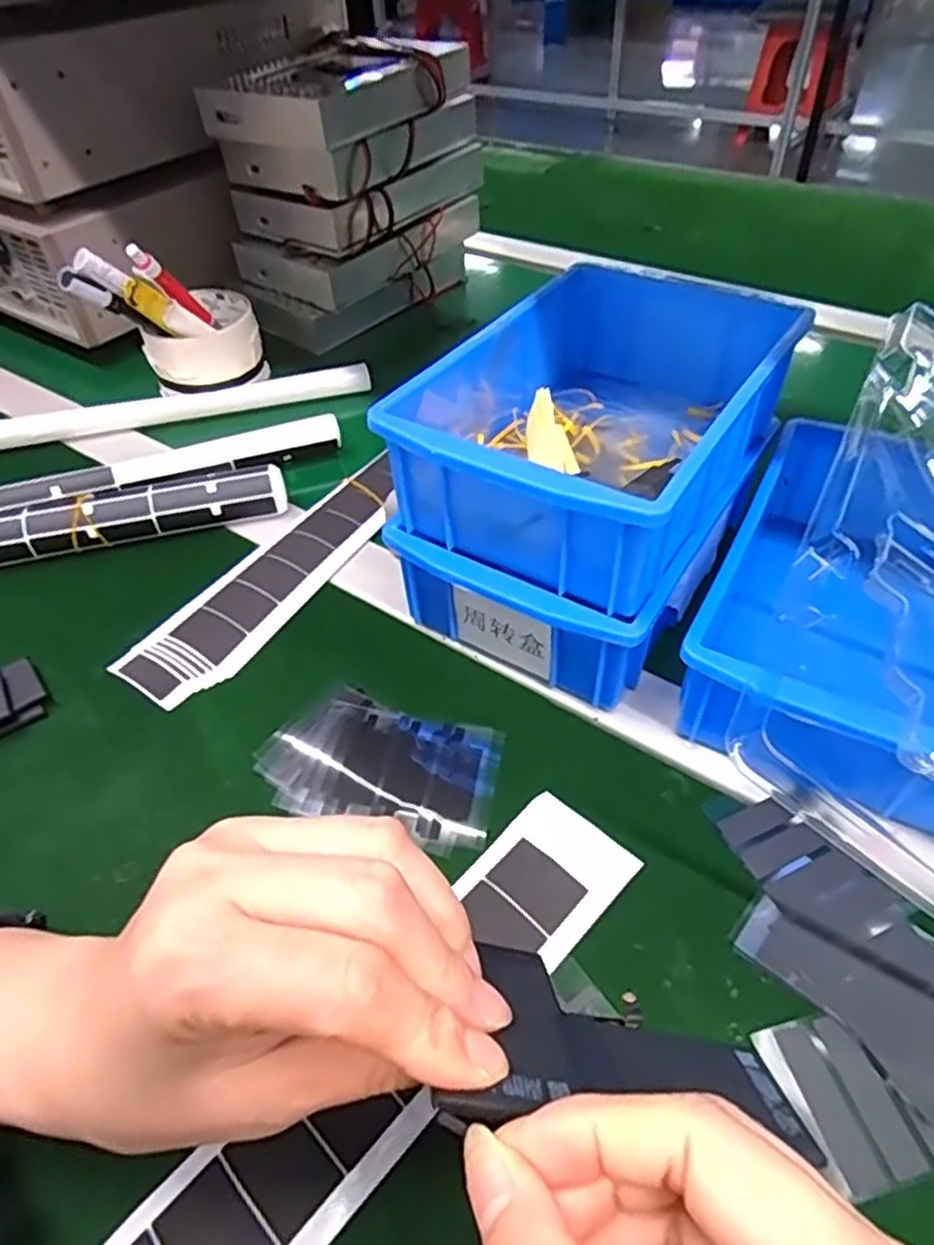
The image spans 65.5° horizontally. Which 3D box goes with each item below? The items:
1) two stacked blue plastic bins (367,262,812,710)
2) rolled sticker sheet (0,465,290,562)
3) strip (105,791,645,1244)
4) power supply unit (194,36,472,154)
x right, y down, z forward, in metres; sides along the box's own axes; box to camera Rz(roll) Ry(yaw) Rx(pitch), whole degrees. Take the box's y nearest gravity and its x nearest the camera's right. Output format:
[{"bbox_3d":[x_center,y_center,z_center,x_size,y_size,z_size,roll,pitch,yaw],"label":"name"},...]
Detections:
[{"bbox_3d":[0.069,-0.081,0.377,0.133,0.121,0.205,25,53,24],"label":"two stacked blue plastic bins"},{"bbox_3d":[-0.258,-0.058,0.436,0.290,0.024,0.034,-13,48,-9],"label":"rolled sticker sheet"},{"bbox_3d":[-0.033,0.155,0.249,0.049,0.005,0.247,34,57,29],"label":"strip"},{"bbox_3d":[-0.101,-0.422,0.578,0.128,0.036,0.193,26,54,24],"label":"power supply unit"}]

